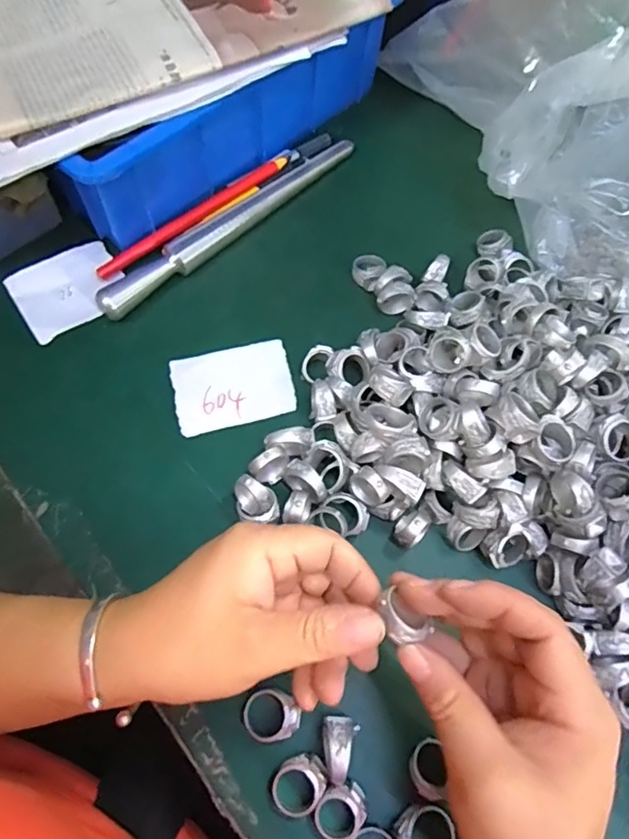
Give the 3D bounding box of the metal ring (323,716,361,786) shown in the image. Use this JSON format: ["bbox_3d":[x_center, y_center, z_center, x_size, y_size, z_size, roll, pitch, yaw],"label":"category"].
[{"bbox_3d":[0.012,0.163,0.268,0.017,0.021,0.027,9,66,1],"label":"metal ring"}]

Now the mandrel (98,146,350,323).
[{"bbox_3d":[-0.058,-0.146,0.400,0.233,0.023,0.020,-42,75,-19],"label":"mandrel"}]

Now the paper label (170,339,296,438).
[{"bbox_3d":[-0.054,-0.022,0.356,0.075,0.004,0.055,-12,70,-11],"label":"paper label"}]

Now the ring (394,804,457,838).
[{"bbox_3d":[0.053,0.200,0.261,0.028,0.015,0.027,1,66,-3],"label":"ring"}]

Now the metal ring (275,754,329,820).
[{"bbox_3d":[-0.007,0.179,0.265,0.023,0.015,0.029,30,68,10],"label":"metal ring"}]

